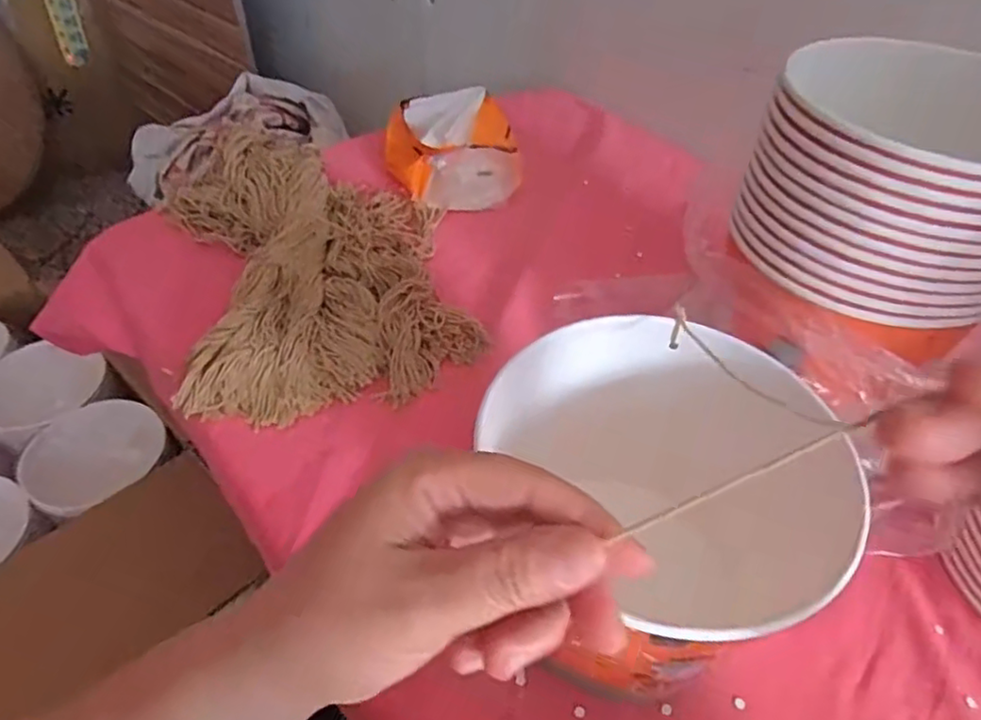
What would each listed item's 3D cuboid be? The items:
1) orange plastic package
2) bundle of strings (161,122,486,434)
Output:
[{"bbox_3d":[-0.039,-0.219,0.638,0.125,0.081,0.129,-6,46,-7],"label":"orange plastic package"},{"bbox_3d":[-0.154,-0.098,0.535,0.220,0.057,0.321,-15,48,-16],"label":"bundle of strings"}]

